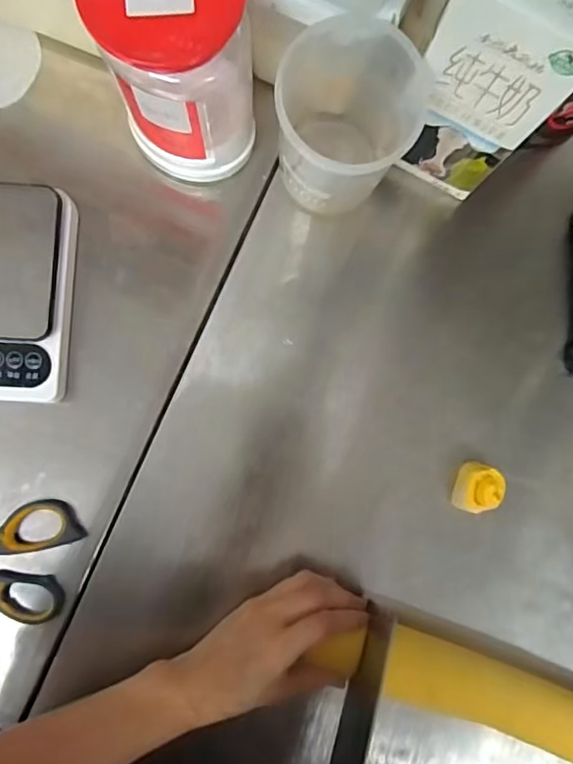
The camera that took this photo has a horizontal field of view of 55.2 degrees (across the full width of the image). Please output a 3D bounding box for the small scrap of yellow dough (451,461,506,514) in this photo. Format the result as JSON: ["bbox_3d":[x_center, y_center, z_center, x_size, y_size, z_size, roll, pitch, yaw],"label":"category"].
[{"bbox_3d":[0.164,0.091,0.471,0.035,0.033,0.041,17,85,-2],"label":"small scrap of yellow dough"}]

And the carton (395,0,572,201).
[{"bbox_3d":[0.139,-0.218,0.393,0.102,0.188,0.066,24,84,-2],"label":"carton"}]

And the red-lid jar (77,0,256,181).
[{"bbox_3d":[-0.077,-0.227,0.402,0.096,0.158,0.101,0,85,-4],"label":"red-lid jar"}]

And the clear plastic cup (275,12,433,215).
[{"bbox_3d":[0.035,-0.192,0.421,0.086,0.130,0.104,43,84,0],"label":"clear plastic cup"}]

